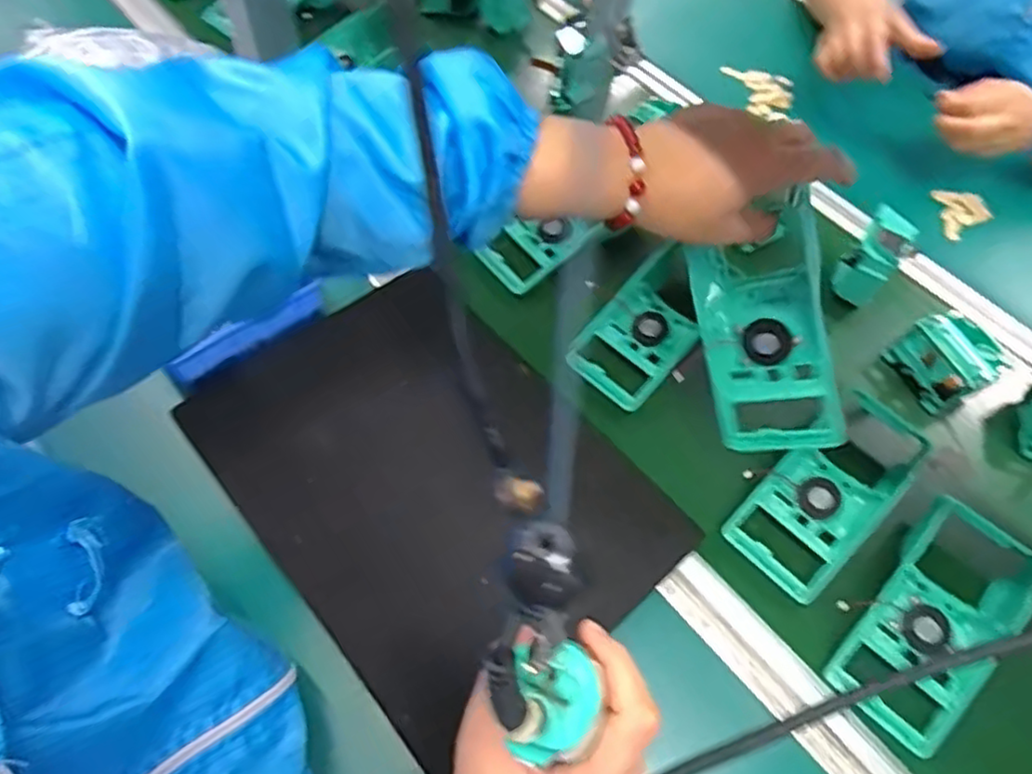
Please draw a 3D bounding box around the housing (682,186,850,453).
[{"bbox_3d":[0.180,-0.038,0.480,0.084,0.032,0.168,-8,94,29],"label":"housing"}]

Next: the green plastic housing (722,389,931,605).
[{"bbox_3d":[0.253,0.081,0.530,0.174,0.032,0.083,-40,70,-23],"label":"green plastic housing"}]

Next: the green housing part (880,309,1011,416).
[{"bbox_3d":[0.399,-0.023,0.618,0.075,0.053,0.073,-24,65,-17],"label":"green housing part"}]

